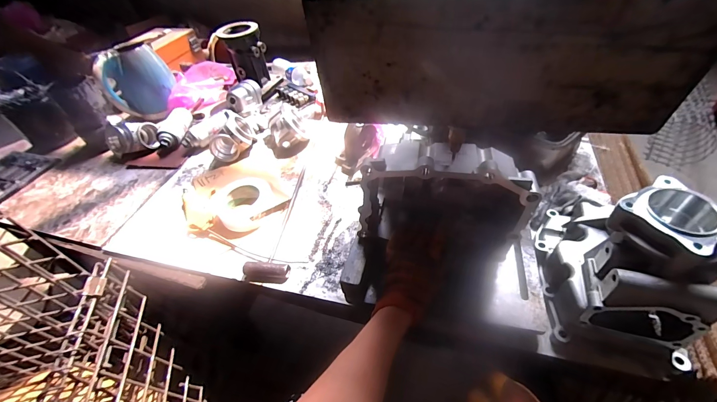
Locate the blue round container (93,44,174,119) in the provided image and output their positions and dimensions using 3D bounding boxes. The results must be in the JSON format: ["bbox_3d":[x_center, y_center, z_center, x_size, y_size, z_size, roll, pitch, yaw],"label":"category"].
[{"bbox_3d":[-0.704,-0.376,1.013,0.166,0.197,0.122,-11,47,-4],"label":"blue round container"}]

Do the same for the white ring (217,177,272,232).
[{"bbox_3d":[-0.247,0.004,0.681,0.122,0.045,0.123,-32,51,-21],"label":"white ring"}]

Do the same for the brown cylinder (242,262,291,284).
[{"bbox_3d":[-0.169,0.131,0.570,0.085,0.023,0.031,2,47,9],"label":"brown cylinder"}]

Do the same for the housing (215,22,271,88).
[{"bbox_3d":[-0.364,-0.471,1.020,0.129,0.167,0.106,-12,47,-5],"label":"housing"}]

